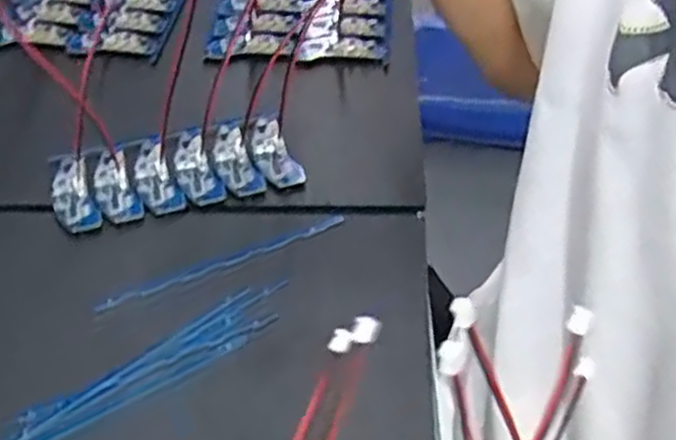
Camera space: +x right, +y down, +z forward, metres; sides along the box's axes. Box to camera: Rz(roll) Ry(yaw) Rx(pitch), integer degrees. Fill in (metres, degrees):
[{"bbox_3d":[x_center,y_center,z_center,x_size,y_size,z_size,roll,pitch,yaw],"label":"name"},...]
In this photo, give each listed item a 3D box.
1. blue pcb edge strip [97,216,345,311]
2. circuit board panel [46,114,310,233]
[{"bbox_3d":[-0.070,0.025,0.462,0.157,0.006,0.007,-19,55,-14],"label":"blue pcb edge strip"},{"bbox_3d":[-0.109,-0.036,0.505,0.156,0.014,0.066,-13,53,-9],"label":"circuit board panel"}]

